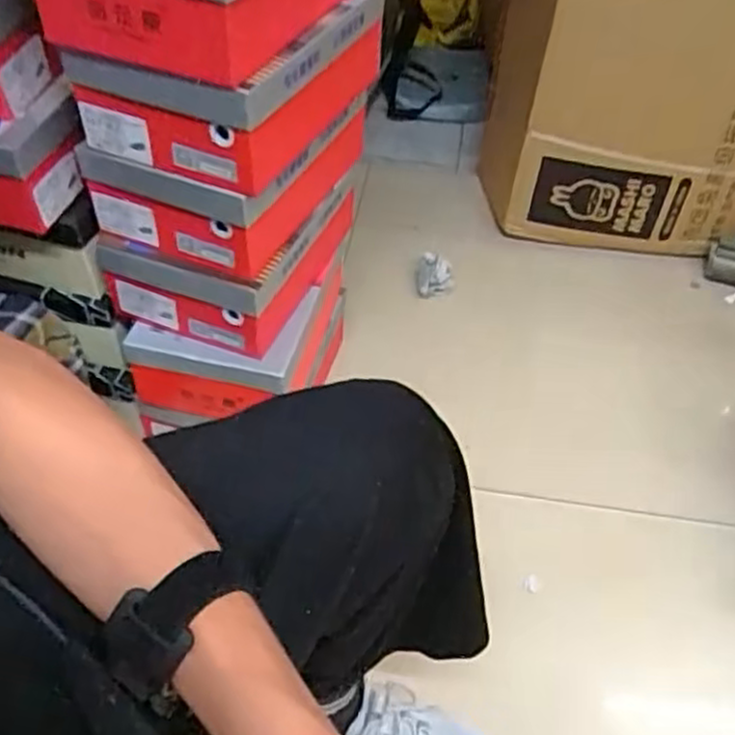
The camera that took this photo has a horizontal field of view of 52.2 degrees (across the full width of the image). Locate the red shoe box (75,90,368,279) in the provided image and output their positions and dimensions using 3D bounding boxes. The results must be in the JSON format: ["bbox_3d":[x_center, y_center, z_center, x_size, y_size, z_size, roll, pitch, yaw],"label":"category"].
[{"bbox_3d":[-0.159,-0.244,0.880,0.211,0.106,0.266,21,49,14],"label":"red shoe box"}]

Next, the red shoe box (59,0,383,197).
[{"bbox_3d":[-0.139,-0.317,0.788,0.206,0.125,0.253,25,50,18],"label":"red shoe box"}]

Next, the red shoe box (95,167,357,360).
[{"bbox_3d":[-0.163,-0.161,0.944,0.207,0.110,0.257,21,49,14],"label":"red shoe box"}]

